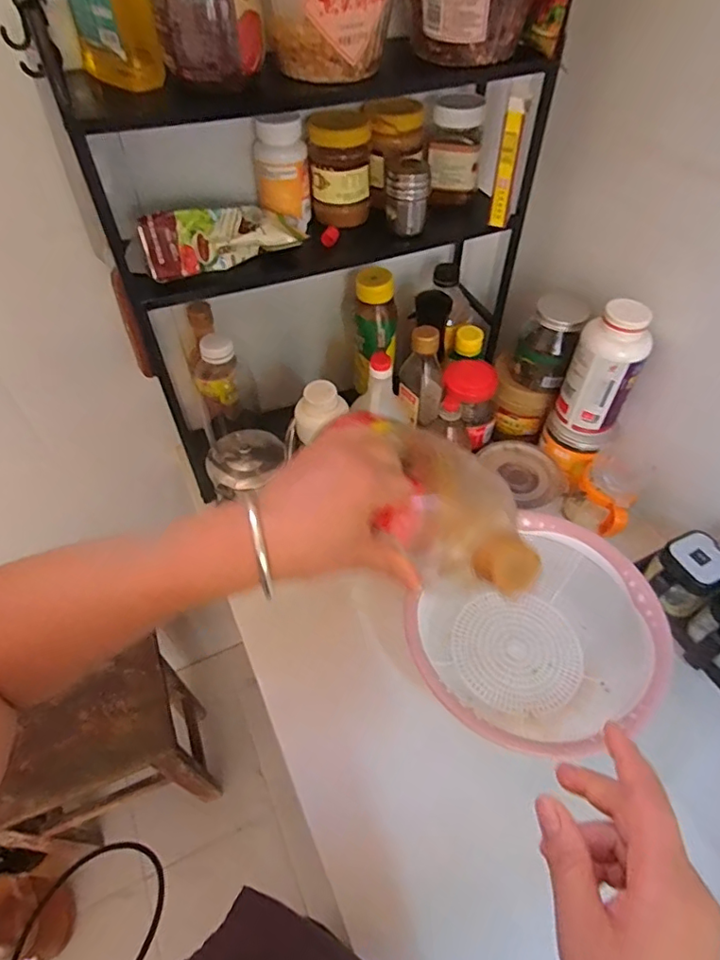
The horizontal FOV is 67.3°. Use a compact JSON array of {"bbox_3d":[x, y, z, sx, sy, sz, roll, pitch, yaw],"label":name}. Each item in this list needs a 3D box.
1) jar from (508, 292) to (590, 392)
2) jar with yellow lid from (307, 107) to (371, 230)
[{"bbox_3d":[0.265,-0.194,0.772,0.079,0.117,0.071,18,53,14],"label":"jar"},{"bbox_3d":[-0.023,-0.375,0.656,0.072,0.108,0.067,2,51,1],"label":"jar with yellow lid"}]

